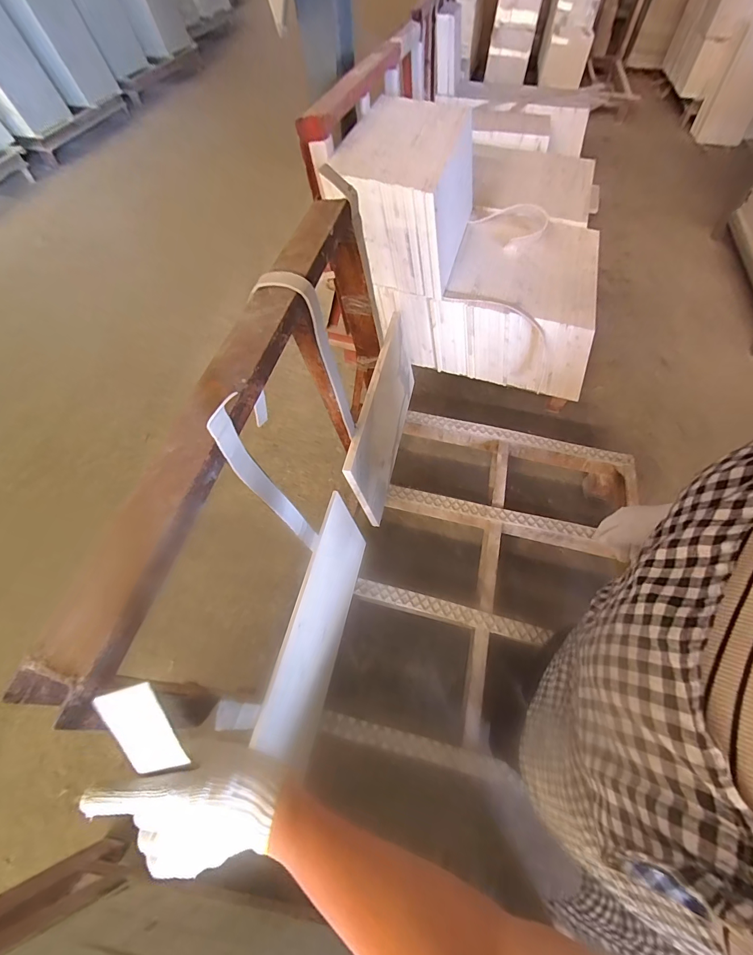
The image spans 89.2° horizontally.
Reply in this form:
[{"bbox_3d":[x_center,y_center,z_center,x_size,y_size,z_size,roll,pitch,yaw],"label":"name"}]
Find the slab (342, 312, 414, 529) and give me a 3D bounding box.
[{"bbox_3d":[0.041,-0.210,1.176,0.032,0.312,0.694,2,61,21],"label":"slab"}]

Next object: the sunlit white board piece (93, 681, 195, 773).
[{"bbox_3d":[-0.181,0.201,0.300,0.035,0.098,0.010,-13,25,-8],"label":"sunlit white board piece"}]

